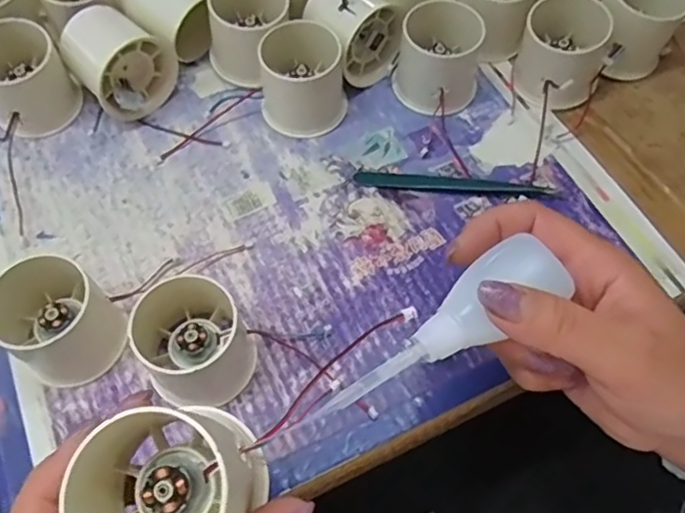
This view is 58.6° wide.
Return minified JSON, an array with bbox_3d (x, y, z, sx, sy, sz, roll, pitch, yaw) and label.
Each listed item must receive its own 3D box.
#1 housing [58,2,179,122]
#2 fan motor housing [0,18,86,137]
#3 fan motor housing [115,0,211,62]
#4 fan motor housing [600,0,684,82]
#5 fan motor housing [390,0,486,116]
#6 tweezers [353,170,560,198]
[{"bbox_3d":[-0.148,-0.124,0.399,0.059,0.047,0.055,31,67,15],"label":"housing"},{"bbox_3d":[-0.203,-0.114,0.390,0.053,0.050,0.052,-33,67,-16],"label":"fan motor housing"},{"bbox_3d":[-0.113,-0.164,0.414,0.059,0.053,0.052,33,67,16],"label":"fan motor housing"},{"bbox_3d":[0.197,-0.156,0.409,0.050,0.054,0.050,29,66,14],"label":"fan motor housing"},{"bbox_3d":[0.062,-0.129,0.398,0.054,0.049,0.055,0,62,0],"label":"fan motor housing"},{"bbox_3d":[0.070,-0.045,0.379,0.122,0.005,0.012,6,63,4],"label":"tweezers"}]

